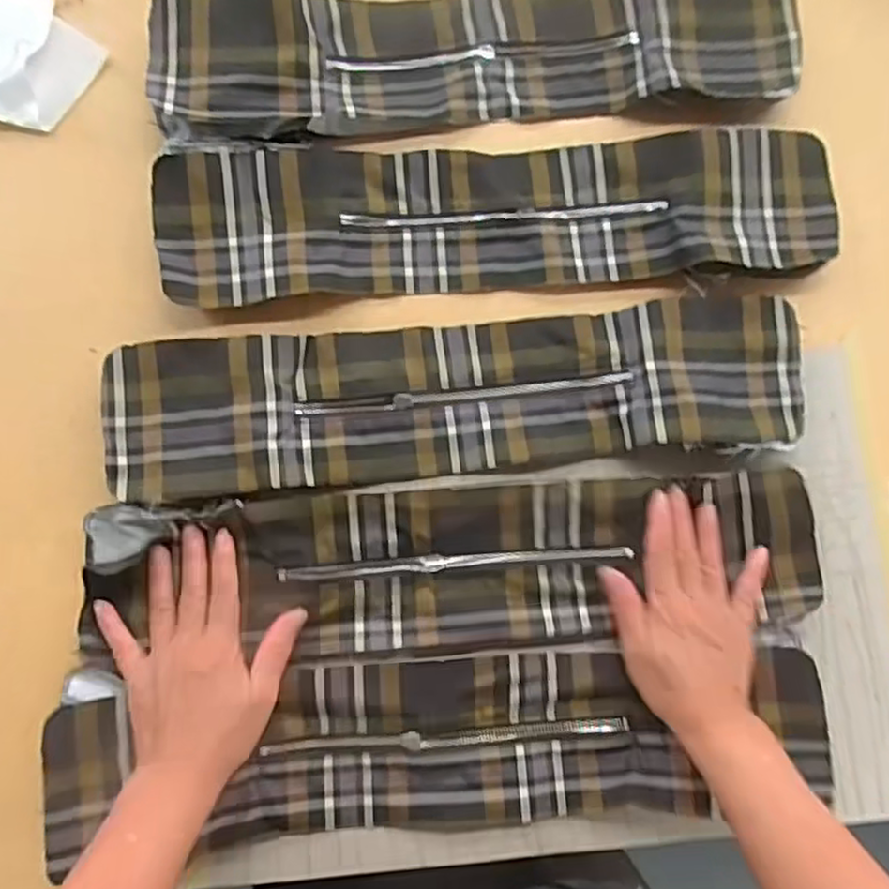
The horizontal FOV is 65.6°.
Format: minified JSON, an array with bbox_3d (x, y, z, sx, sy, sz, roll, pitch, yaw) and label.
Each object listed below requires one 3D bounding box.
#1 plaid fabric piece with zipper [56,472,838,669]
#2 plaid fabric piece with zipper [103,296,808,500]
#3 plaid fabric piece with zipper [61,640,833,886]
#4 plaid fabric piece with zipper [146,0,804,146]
[{"bbox_3d":[0.012,0.091,0.502,0.521,0.027,0.116,-2,83,-4],"label":"plaid fabric piece with zipper"},{"bbox_3d":[0.016,-0.039,0.523,0.524,0.025,0.117,-5,83,-6],"label":"plaid fabric piece with zipper"},{"bbox_3d":[0.001,0.215,0.487,0.530,0.029,0.114,-3,83,-4],"label":"plaid fabric piece with zipper"},{"bbox_3d":[0.032,-0.326,0.564,0.526,0.034,0.130,-7,83,-6],"label":"plaid fabric piece with zipper"}]

